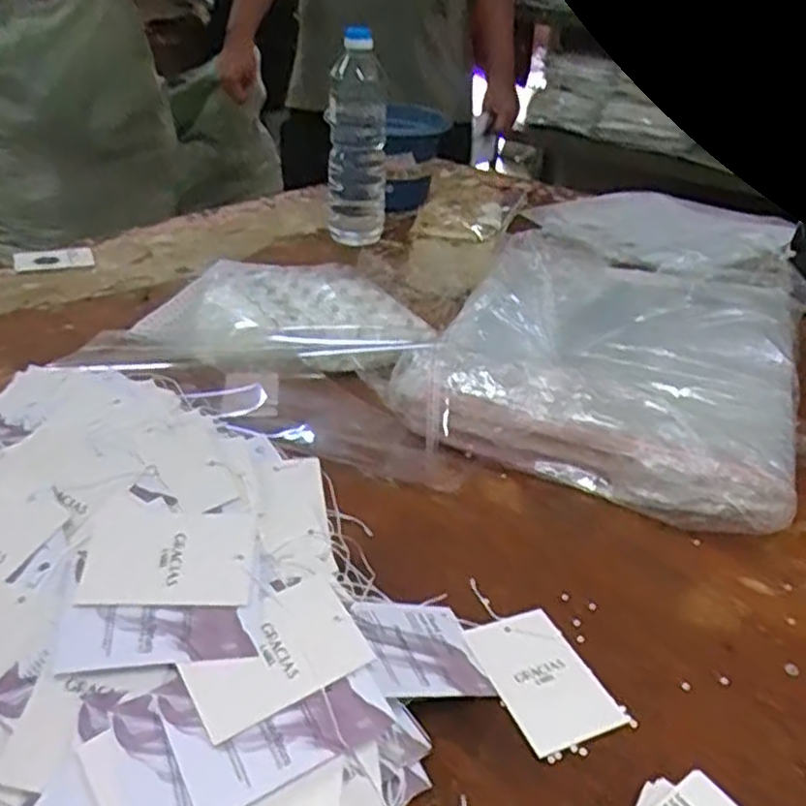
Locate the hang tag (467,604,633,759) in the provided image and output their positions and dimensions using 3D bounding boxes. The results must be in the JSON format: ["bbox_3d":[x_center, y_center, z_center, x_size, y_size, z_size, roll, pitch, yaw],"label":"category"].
[{"bbox_3d":[0.083,0.162,0.443,0.061,0.004,0.090,-12,34,-21],"label":"hang tag"}]

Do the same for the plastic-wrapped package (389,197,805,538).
[{"bbox_3d":[0.209,-0.060,0.736,0.328,0.084,0.464,15,34,21],"label":"plastic-wrapped package"}]

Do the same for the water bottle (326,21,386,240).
[{"bbox_3d":[-0.063,-0.348,1.015,0.080,0.263,0.086,1,33,-3],"label":"water bottle"}]

